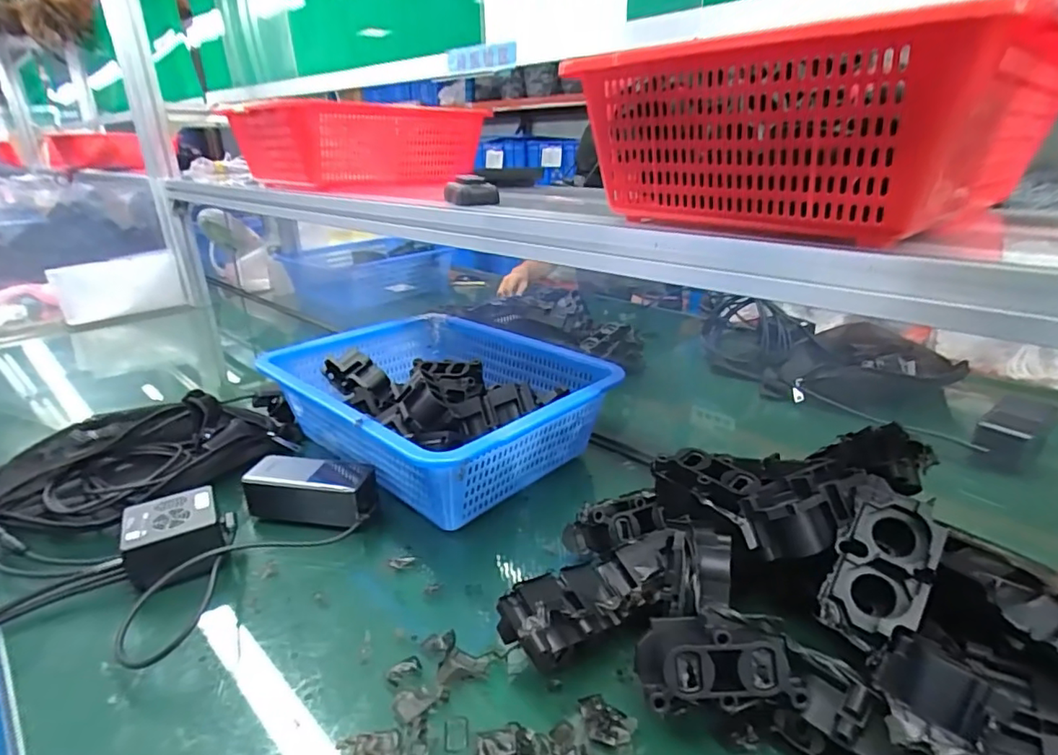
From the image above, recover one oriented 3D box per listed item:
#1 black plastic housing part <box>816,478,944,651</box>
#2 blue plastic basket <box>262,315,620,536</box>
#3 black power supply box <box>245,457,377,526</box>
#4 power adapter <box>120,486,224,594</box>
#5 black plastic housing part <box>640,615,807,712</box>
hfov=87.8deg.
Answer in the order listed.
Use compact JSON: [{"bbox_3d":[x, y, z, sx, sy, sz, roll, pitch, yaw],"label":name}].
[{"bbox_3d":[0.248,0.129,0.385,0.056,0.032,0.121,16,58,37],"label":"black plastic housing part"},{"bbox_3d":[-0.122,0.032,0.717,0.416,0.123,0.310,20,31,39],"label":"blue plastic basket"},{"bbox_3d":[-0.228,0.126,0.596,0.139,0.058,0.062,4,24,9],"label":"black power supply box"},{"bbox_3d":[-0.335,0.154,0.522,0.078,0.051,0.082,-13,26,-26],"label":"power adapter"},{"bbox_3d":[0.123,0.184,0.360,0.098,0.050,0.041,-1,-10,0],"label":"black plastic housing part"}]

